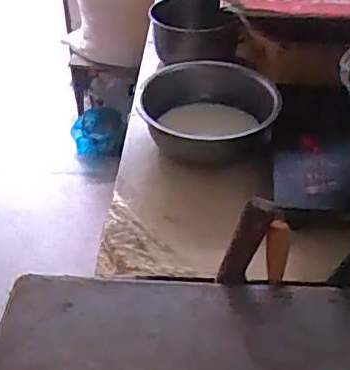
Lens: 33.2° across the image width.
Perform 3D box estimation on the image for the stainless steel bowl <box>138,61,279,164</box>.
[{"bbox_3d":[0.052,-0.102,0.870,0.202,0.085,0.197,-1,40,1],"label":"stainless steel bowl"}]

